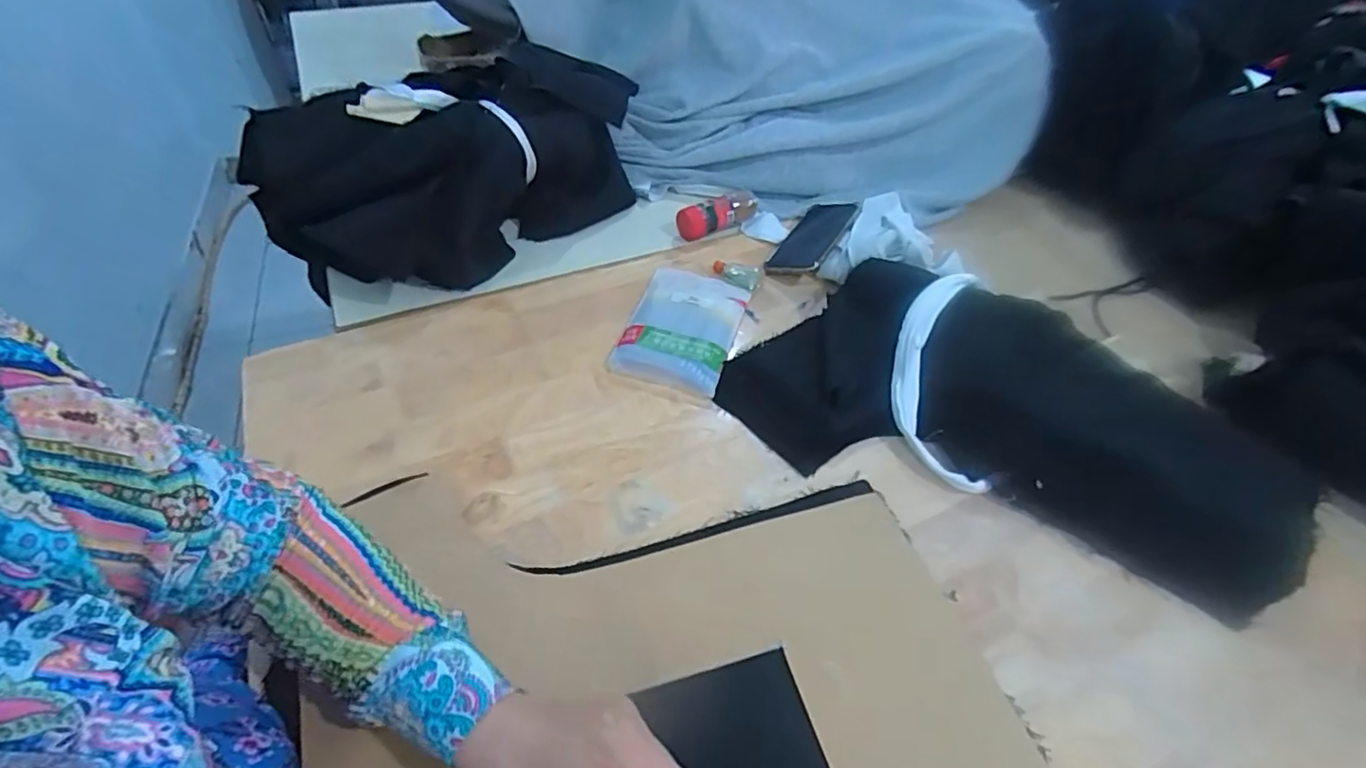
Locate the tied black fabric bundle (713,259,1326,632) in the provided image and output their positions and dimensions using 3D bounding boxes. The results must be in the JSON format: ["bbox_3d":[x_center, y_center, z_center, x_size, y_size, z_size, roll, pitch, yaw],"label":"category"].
[{"bbox_3d":[0.287,0.004,0.565,0.463,0.079,0.265,20,49,14],"label":"tied black fabric bundle"}]

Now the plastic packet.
[{"bbox_3d":[0.001,-0.065,0.655,0.113,0.020,0.173,14,48,10],"label":"plastic packet"}]

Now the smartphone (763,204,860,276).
[{"bbox_3d":[0.166,-0.185,0.757,0.079,0.016,0.151,10,51,36],"label":"smartphone"}]

